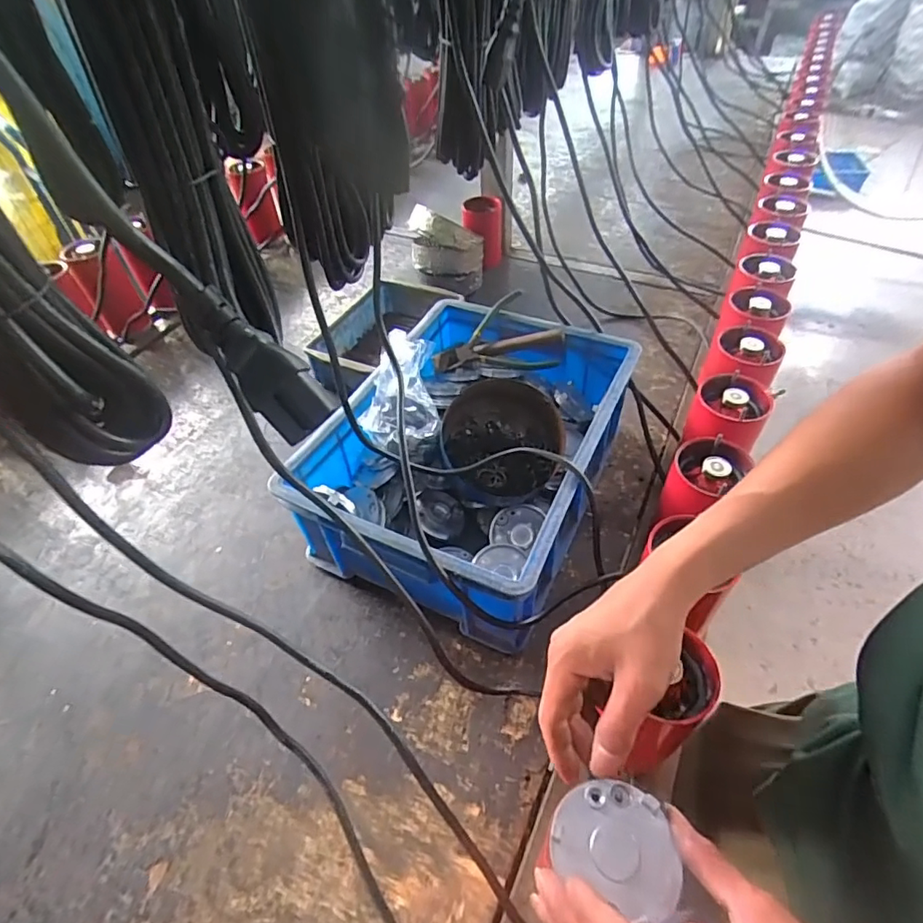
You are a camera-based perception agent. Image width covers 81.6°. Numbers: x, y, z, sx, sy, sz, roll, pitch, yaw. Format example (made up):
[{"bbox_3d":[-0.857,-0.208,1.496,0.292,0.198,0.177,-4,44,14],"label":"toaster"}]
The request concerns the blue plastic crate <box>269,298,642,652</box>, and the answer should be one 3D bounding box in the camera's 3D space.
[{"bbox_3d":[0.020,-0.018,0.664,0.287,0.163,0.402,19,53,21],"label":"blue plastic crate"}]

